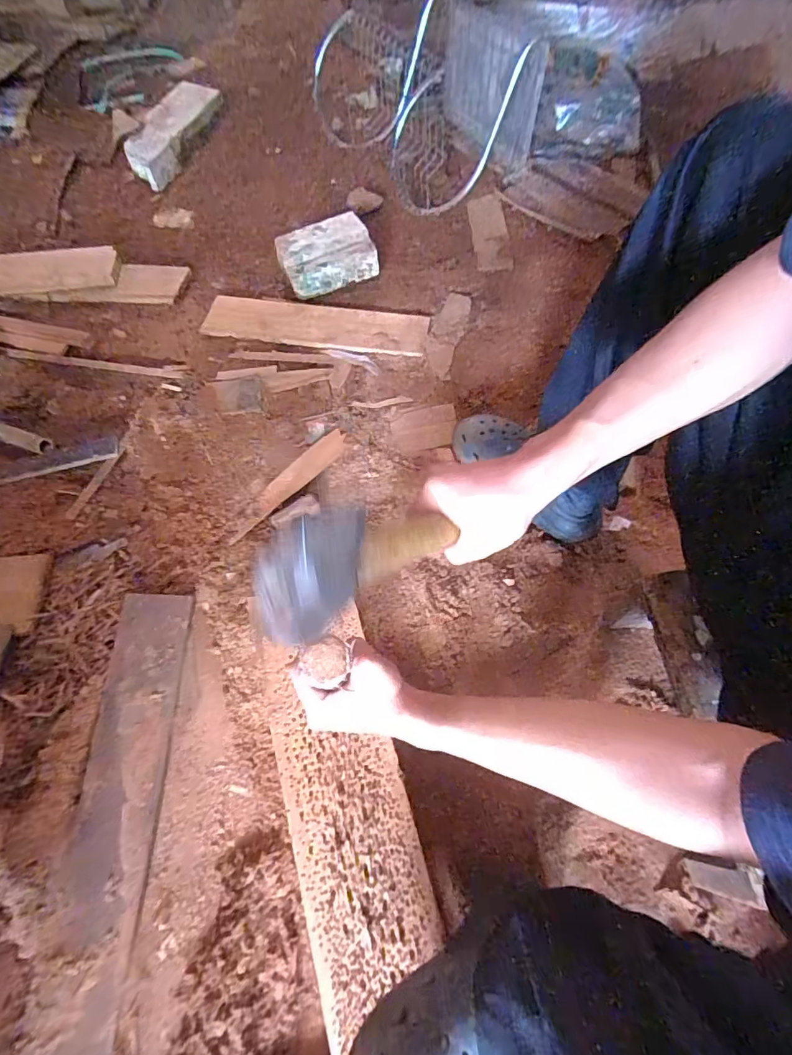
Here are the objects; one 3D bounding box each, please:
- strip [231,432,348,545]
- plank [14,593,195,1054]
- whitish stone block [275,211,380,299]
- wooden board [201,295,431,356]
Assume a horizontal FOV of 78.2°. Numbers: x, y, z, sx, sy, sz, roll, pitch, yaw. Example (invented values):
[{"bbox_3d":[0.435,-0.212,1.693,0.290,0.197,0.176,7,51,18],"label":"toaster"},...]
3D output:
[{"bbox_3d":[-0.166,-0.071,0.747,0.046,0.009,0.238,38,68,17],"label":"strip"},{"bbox_3d":[-0.299,0.299,0.527,0.082,0.027,0.468,-1,63,-1],"label":"plank"},{"bbox_3d":[-0.128,-0.512,0.917,0.169,0.068,0.115,-17,64,-9],"label":"whitish stone block"},{"bbox_3d":[-0.147,-0.372,0.885,0.401,0.008,0.104,9,63,4],"label":"wooden board"}]

